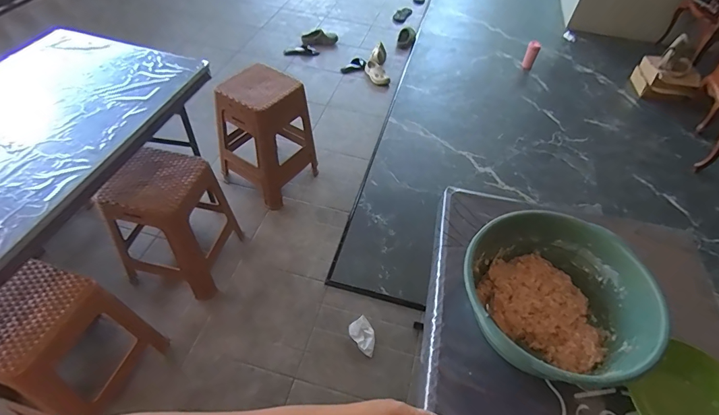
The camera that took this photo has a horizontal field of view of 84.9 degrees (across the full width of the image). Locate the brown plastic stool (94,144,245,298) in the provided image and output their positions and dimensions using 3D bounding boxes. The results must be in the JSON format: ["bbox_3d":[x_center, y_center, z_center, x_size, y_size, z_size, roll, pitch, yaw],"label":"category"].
[{"bbox_3d":[-0.719,0.036,1.535,0.353,0.463,0.352,13,50,5],"label":"brown plastic stool"}]

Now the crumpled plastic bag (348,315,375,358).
[{"bbox_3d":[0.022,0.488,1.495,0.094,0.020,0.140,-26,55,-27],"label":"crumpled plastic bag"}]

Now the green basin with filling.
[{"bbox_3d":[0.359,0.179,0.756,0.315,0.140,0.340,3,49,-3],"label":"green basin with filling"}]

